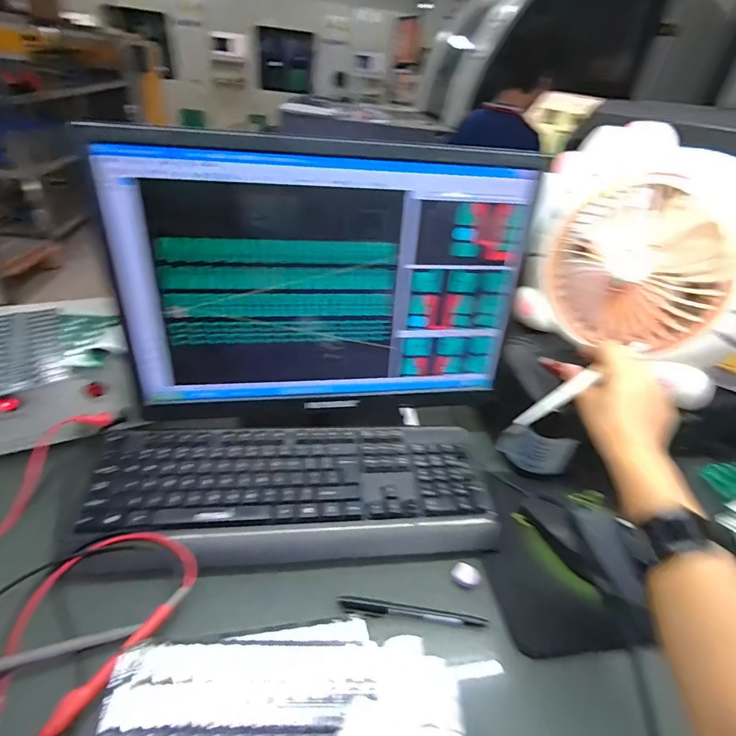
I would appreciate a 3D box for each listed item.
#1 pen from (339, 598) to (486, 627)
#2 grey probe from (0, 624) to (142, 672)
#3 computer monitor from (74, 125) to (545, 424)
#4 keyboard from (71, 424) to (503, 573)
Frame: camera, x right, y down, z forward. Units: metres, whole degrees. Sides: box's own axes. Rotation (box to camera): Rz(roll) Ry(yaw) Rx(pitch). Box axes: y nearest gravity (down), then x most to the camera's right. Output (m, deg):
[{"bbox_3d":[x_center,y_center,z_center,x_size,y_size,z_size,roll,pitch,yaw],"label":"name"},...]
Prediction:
[{"bbox_3d":[0.042,0.225,0.382,0.134,0.008,0.016,8,36,0],"label":"pen"},{"bbox_3d":[-0.252,0.225,0.330,0.120,0.008,0.009,1,35,-31],"label":"grey probe"},{"bbox_3d":[-0.039,-0.075,0.452,0.430,0.288,0.062,-2,37,-13],"label":"computer monitor"},{"bbox_3d":[-0.072,0.132,0.458,0.424,0.032,0.157,2,37,-7],"label":"keyboard"}]

